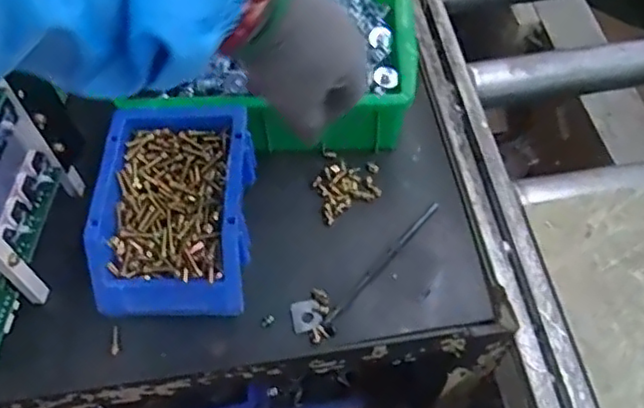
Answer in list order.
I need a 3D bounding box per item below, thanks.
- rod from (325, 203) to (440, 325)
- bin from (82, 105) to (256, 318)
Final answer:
[{"bbox_3d":[0.049,0.044,0.486,0.008,0.007,0.135,35,66,23],"label":"rod"},{"bbox_3d":[-0.107,0.006,0.479,0.106,0.076,0.155,-1,58,1],"label":"bin"}]

